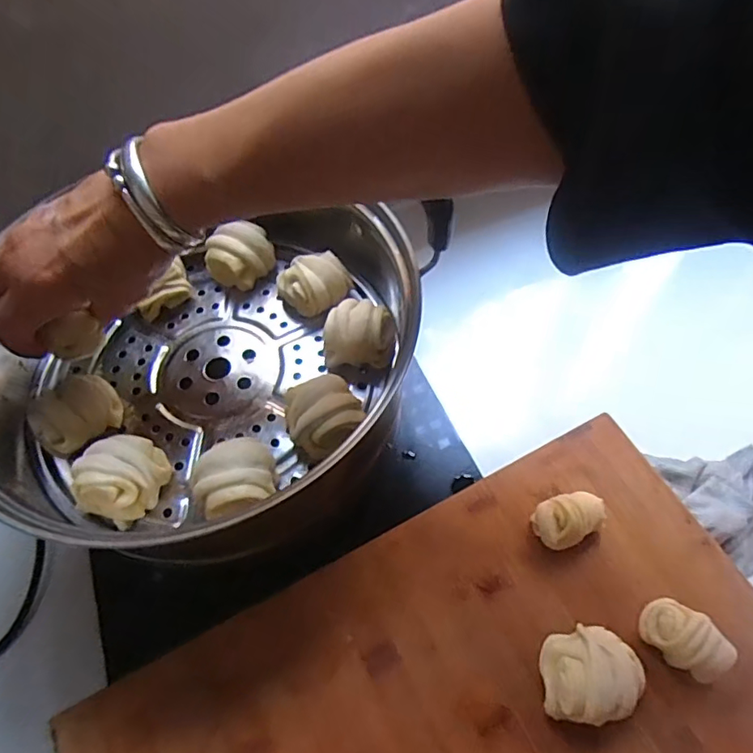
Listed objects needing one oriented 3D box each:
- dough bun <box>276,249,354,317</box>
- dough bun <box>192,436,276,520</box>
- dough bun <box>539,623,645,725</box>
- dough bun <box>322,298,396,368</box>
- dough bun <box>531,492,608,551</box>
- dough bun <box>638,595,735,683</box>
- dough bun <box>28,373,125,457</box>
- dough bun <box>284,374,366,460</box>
[{"bbox_3d":[-0.043,-0.063,0.374,0.046,0.034,0.037,-24,59,-12],"label":"dough bun"},{"bbox_3d":[-0.079,0.061,0.303,0.043,0.035,0.038,-24,59,-12],"label":"dough bun"},{"bbox_3d":[0.118,0.165,0.294,0.049,0.033,0.045,-1,57,3],"label":"dough bun"},{"bbox_3d":[-0.011,-0.027,0.350,0.048,0.038,0.037,-1,57,3],"label":"dough bun"},{"bbox_3d":[0.124,0.091,0.339,0.043,0.023,0.030,-21,61,-9],"label":"dough bun"},{"bbox_3d":[0.176,0.151,0.304,0.047,0.027,0.030,28,65,17],"label":"dough bun"},{"bbox_3d":[-0.186,0.025,0.331,0.036,0.033,0.048,39,69,22],"label":"dough bun"},{"bbox_3d":[-0.032,0.027,0.325,0.043,0.029,0.047,-2,57,3],"label":"dough bun"}]

